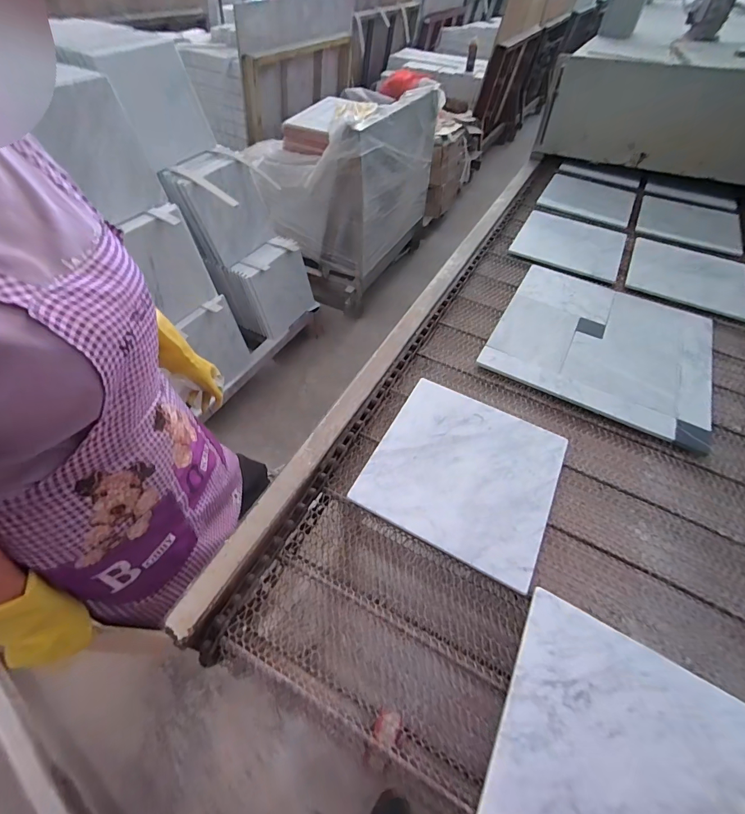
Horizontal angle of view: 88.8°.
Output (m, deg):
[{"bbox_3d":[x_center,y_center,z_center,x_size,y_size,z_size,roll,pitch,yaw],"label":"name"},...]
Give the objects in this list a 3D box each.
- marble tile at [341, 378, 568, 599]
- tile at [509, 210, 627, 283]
[{"bbox_3d":[0.163,0.108,0.669,0.302,0.015,0.295,25,58,15],"label":"marble tile"},{"bbox_3d":[0.608,-0.508,1.171,0.301,0.015,0.312,26,54,17],"label":"tile"}]

